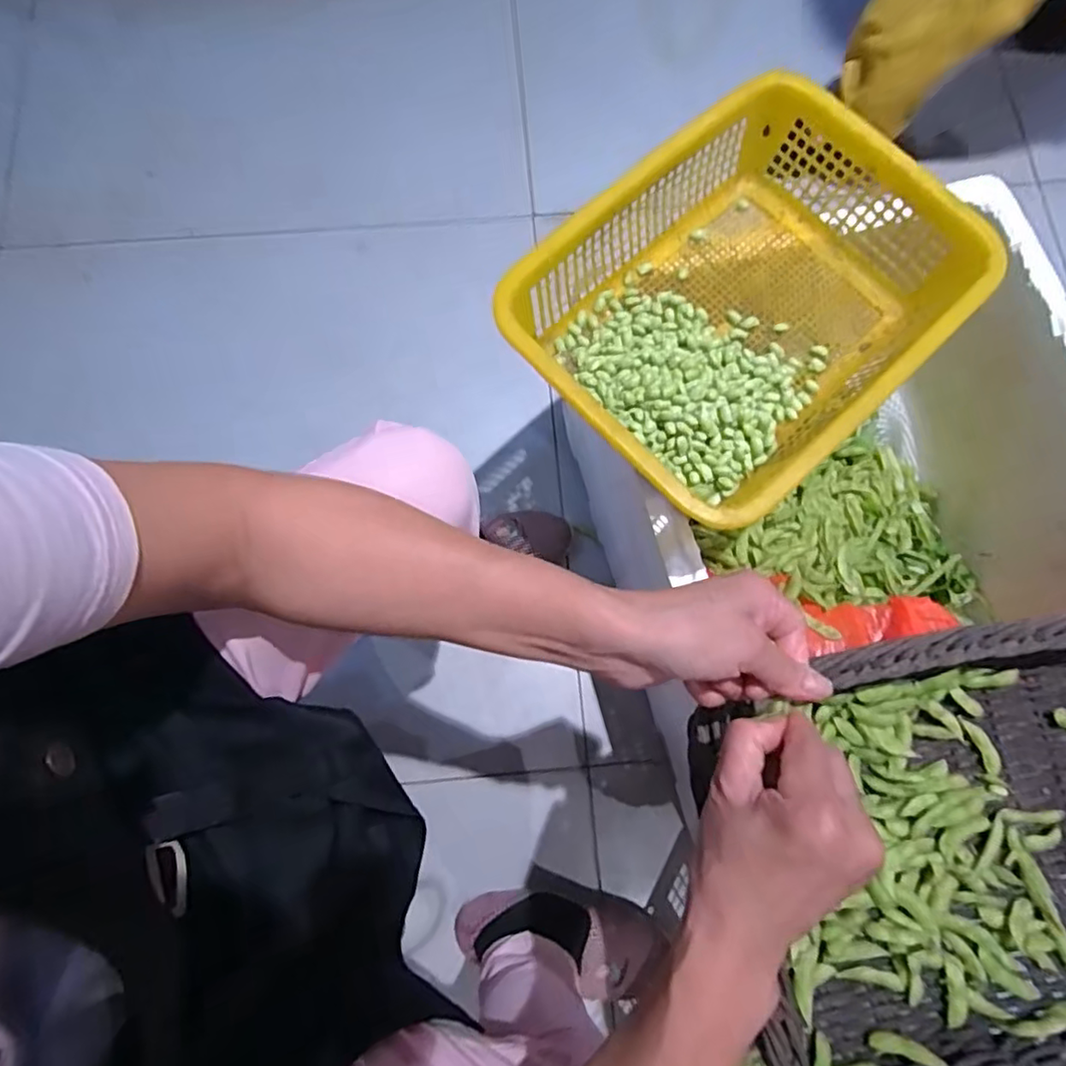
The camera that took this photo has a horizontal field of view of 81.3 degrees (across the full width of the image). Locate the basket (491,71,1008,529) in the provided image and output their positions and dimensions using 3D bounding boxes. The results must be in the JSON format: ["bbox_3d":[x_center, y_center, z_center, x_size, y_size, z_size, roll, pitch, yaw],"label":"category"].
[{"bbox_3d":[0.172,-0.188,0.525,0.349,0.096,0.262,-41,81,-9],"label":"basket"}]

